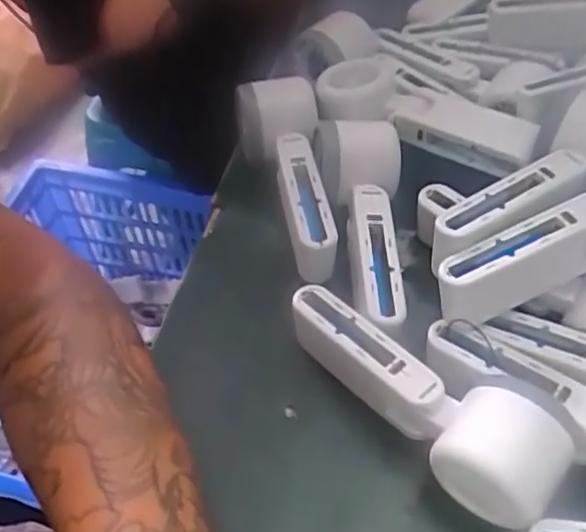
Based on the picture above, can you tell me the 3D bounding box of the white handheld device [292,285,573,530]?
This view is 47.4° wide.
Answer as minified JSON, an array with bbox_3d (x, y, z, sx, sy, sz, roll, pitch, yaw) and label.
[{"bbox_3d":[0.072,0.065,0.365,0.060,0.052,0.165,-35,59,-24],"label":"white handheld device"}]

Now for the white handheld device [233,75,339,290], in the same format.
[{"bbox_3d":[-0.003,-0.063,0.458,0.054,0.043,0.165,-8,51,-6],"label":"white handheld device"}]

